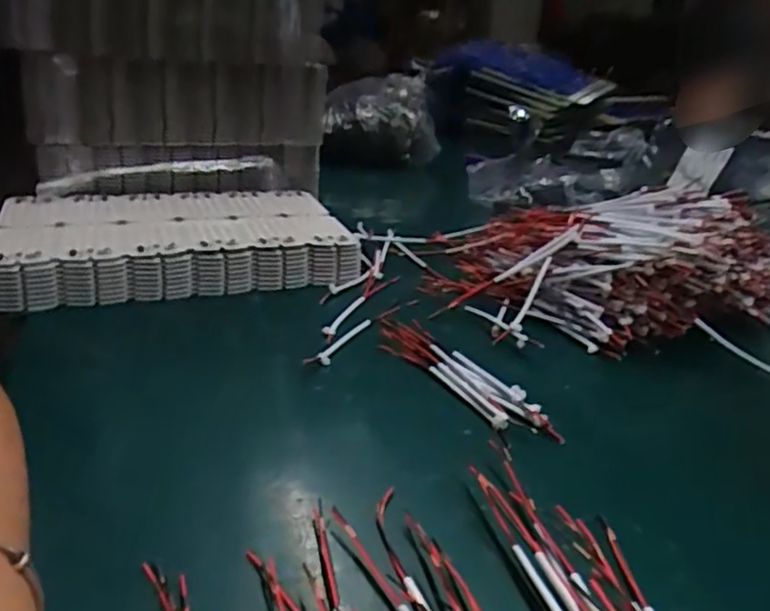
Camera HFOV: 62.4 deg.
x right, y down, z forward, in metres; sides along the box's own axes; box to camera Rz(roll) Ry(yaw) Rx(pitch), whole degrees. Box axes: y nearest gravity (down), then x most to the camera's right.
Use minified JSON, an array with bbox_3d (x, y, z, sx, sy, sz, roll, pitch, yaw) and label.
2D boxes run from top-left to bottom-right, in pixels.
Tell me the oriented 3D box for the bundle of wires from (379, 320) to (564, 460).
[{"bbox_3d":[0.048,0.049,0.442,0.048,0.016,0.175,-12,31,-26],"label":"bundle of wires"}]

